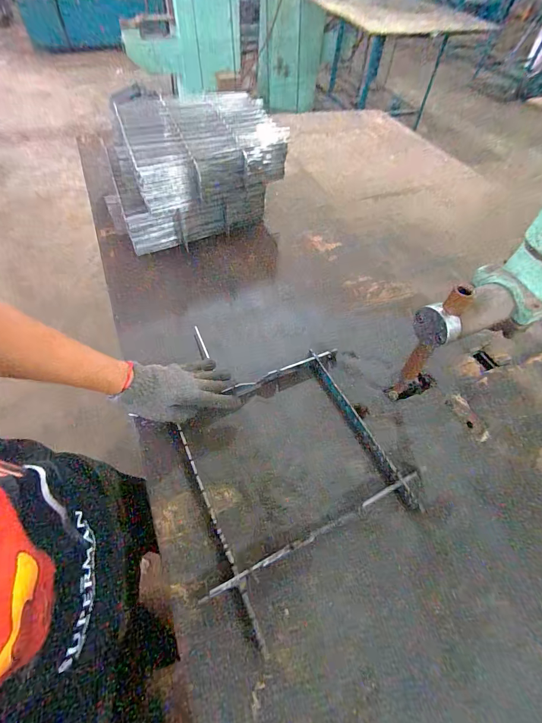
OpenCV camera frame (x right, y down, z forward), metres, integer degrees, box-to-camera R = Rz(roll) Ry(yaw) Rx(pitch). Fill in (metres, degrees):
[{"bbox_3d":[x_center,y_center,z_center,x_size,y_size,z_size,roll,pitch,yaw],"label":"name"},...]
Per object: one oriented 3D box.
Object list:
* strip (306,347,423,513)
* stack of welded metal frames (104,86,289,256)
[{"bbox_3d":[0.147,0.106,0.583,0.028,0.017,0.307,-21,59,-17],"label":"strip"},{"bbox_3d":[-0.201,-0.478,0.867,0.415,0.193,0.279,-20,59,-17],"label":"stack of welded metal frames"}]

